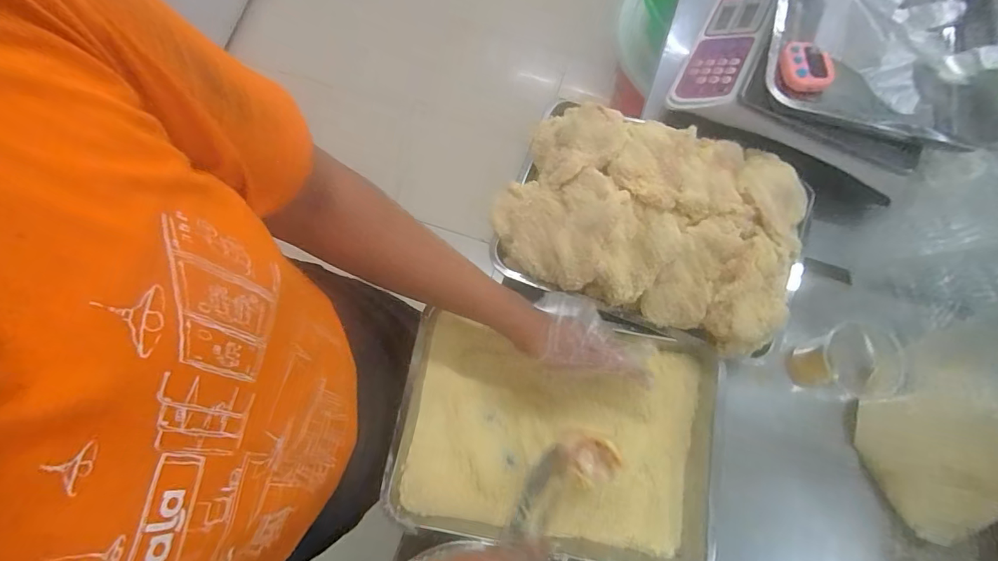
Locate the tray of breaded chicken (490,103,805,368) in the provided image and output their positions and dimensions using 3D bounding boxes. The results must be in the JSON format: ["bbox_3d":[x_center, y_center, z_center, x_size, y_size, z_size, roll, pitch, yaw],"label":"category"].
[{"bbox_3d":[0.187,-0.079,0.587,0.356,0.094,0.245,20,76,6],"label":"tray of breaded chicken"}]

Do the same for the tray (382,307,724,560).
[{"bbox_3d":[0.075,0.181,0.582,0.382,0.046,0.270,9,75,3],"label":"tray"}]

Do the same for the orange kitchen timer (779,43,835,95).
[{"bbox_3d":[0.399,-0.278,0.609,0.058,0.017,0.066,1,75,1],"label":"orange kitchen timer"}]

